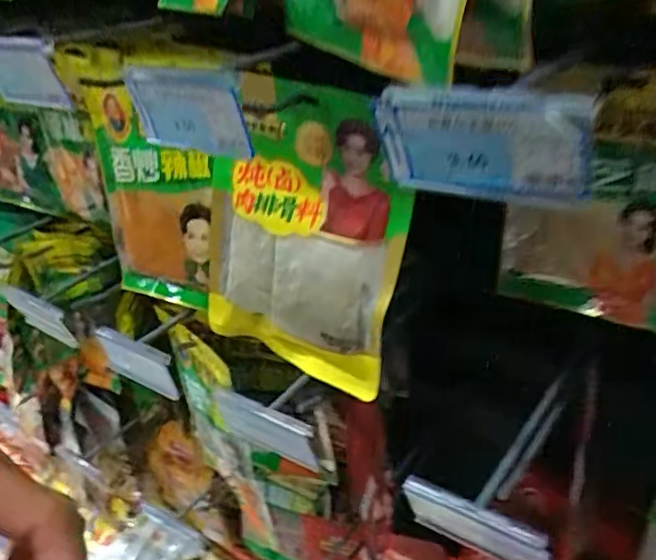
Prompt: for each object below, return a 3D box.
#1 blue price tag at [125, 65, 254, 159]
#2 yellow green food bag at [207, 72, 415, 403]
[{"bbox_3d":[-0.072,-0.087,0.333,0.088,0.047,0.008,15,47,36],"label":"blue price tag"},{"bbox_3d":[-0.022,-0.030,0.443,0.152,0.201,0.046,19,23,25],"label":"yellow green food bag"}]

